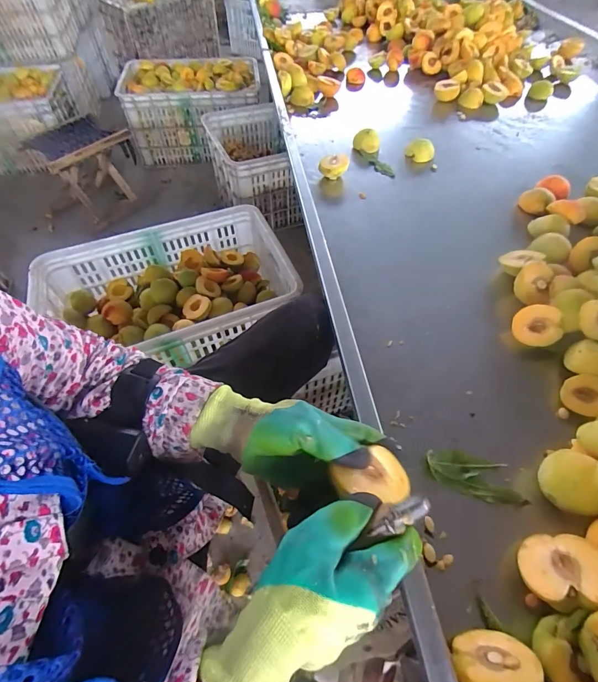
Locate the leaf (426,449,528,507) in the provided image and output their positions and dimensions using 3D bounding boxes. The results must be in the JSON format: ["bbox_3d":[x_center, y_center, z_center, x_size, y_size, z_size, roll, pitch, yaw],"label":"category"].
[{"bbox_3d":[0.198,0.153,0.408,0.103,0.011,0.045,14,55,9],"label":"leaf"}]

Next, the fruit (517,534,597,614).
[{"bbox_3d":[0.245,0.215,0.332,0.070,0.033,0.062,-17,21,27],"label":"fruit"}]

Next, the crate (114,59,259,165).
[{"bbox_3d":[-0.427,-0.943,1.481,0.535,0.258,0.355,-3,54,-3],"label":"crate"}]

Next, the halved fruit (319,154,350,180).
[{"bbox_3d":[0.072,-0.365,0.753,0.061,0.027,0.056,6,54,4],"label":"halved fruit"}]

